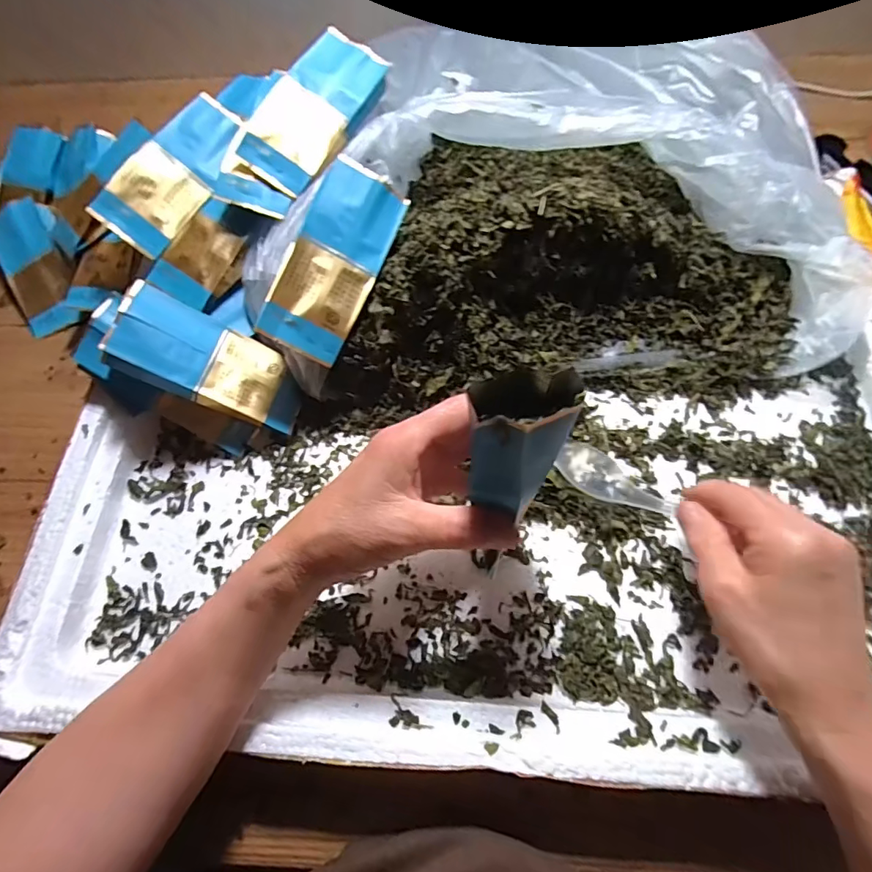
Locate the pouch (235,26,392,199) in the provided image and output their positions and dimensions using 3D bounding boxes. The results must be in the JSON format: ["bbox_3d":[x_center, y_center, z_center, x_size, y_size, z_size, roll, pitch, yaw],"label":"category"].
[{"bbox_3d":[-0.091,-0.242,0.358,0.062,0.018,0.125,31,83,-5],"label":"pouch"}]

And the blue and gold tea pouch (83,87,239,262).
[{"bbox_3d":[-0.198,-0.201,0.373,0.057,0.012,0.127,40,82,-17],"label":"blue and gold tea pouch"}]

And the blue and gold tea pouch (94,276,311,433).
[{"bbox_3d":[-0.157,-0.051,0.347,0.128,0.024,0.057,29,66,-27],"label":"blue and gold tea pouch"}]

